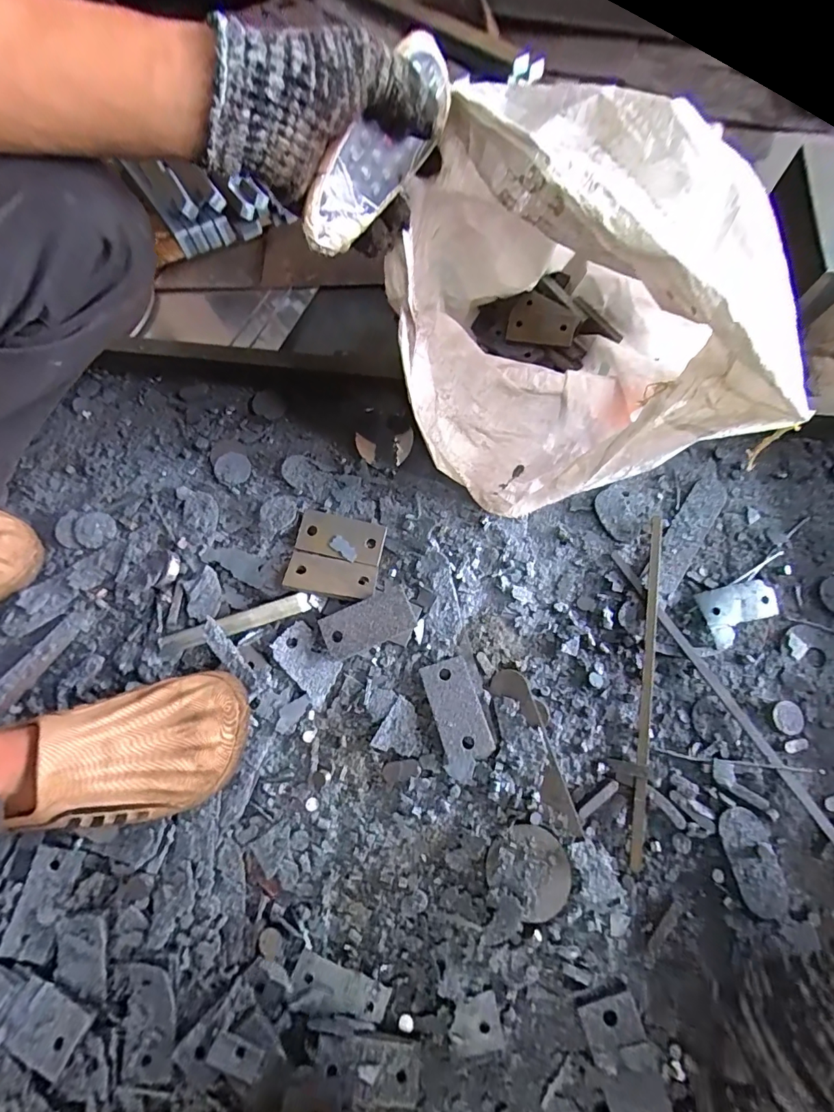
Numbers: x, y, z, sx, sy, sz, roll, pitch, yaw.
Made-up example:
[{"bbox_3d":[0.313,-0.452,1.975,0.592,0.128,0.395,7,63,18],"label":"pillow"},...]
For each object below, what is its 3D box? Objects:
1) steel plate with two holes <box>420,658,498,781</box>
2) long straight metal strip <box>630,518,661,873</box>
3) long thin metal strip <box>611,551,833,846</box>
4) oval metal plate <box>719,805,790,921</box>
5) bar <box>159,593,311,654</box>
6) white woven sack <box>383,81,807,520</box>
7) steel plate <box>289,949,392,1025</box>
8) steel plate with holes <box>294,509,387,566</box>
[{"bbox_3d":[0.042,0.163,0.485,0.048,0.014,0.110,-17,71,-5],"label":"steel plate with two holes"},{"bbox_3d":[0.243,0.125,0.494,0.015,0.008,0.358,11,71,5],"label":"long straight metal strip"},{"bbox_3d":[0.320,0.145,0.491,0.014,0.006,0.358,-29,73,-9],"label":"long thin metal strip"},{"bbox_3d":[0.318,0.289,0.445,0.042,0.007,0.092,-13,71,-4],"label":"oval metal plate"},{"bbox_3d":[-0.197,0.073,0.507,0.163,0.015,0.020,-16,71,-5],"label":"bar"},{"bbox_3d":[0.160,-0.262,0.498,0.332,0.341,0.373,7,71,3],"label":"white woven sack"},{"bbox_3d":[-0.068,0.382,0.415,0.086,0.010,0.028,21,72,8],"label":"steel plate"},{"bbox_3d":[-0.090,-0.022,0.552,0.100,0.012,0.050,15,72,6],"label":"steel plate with holes"}]

